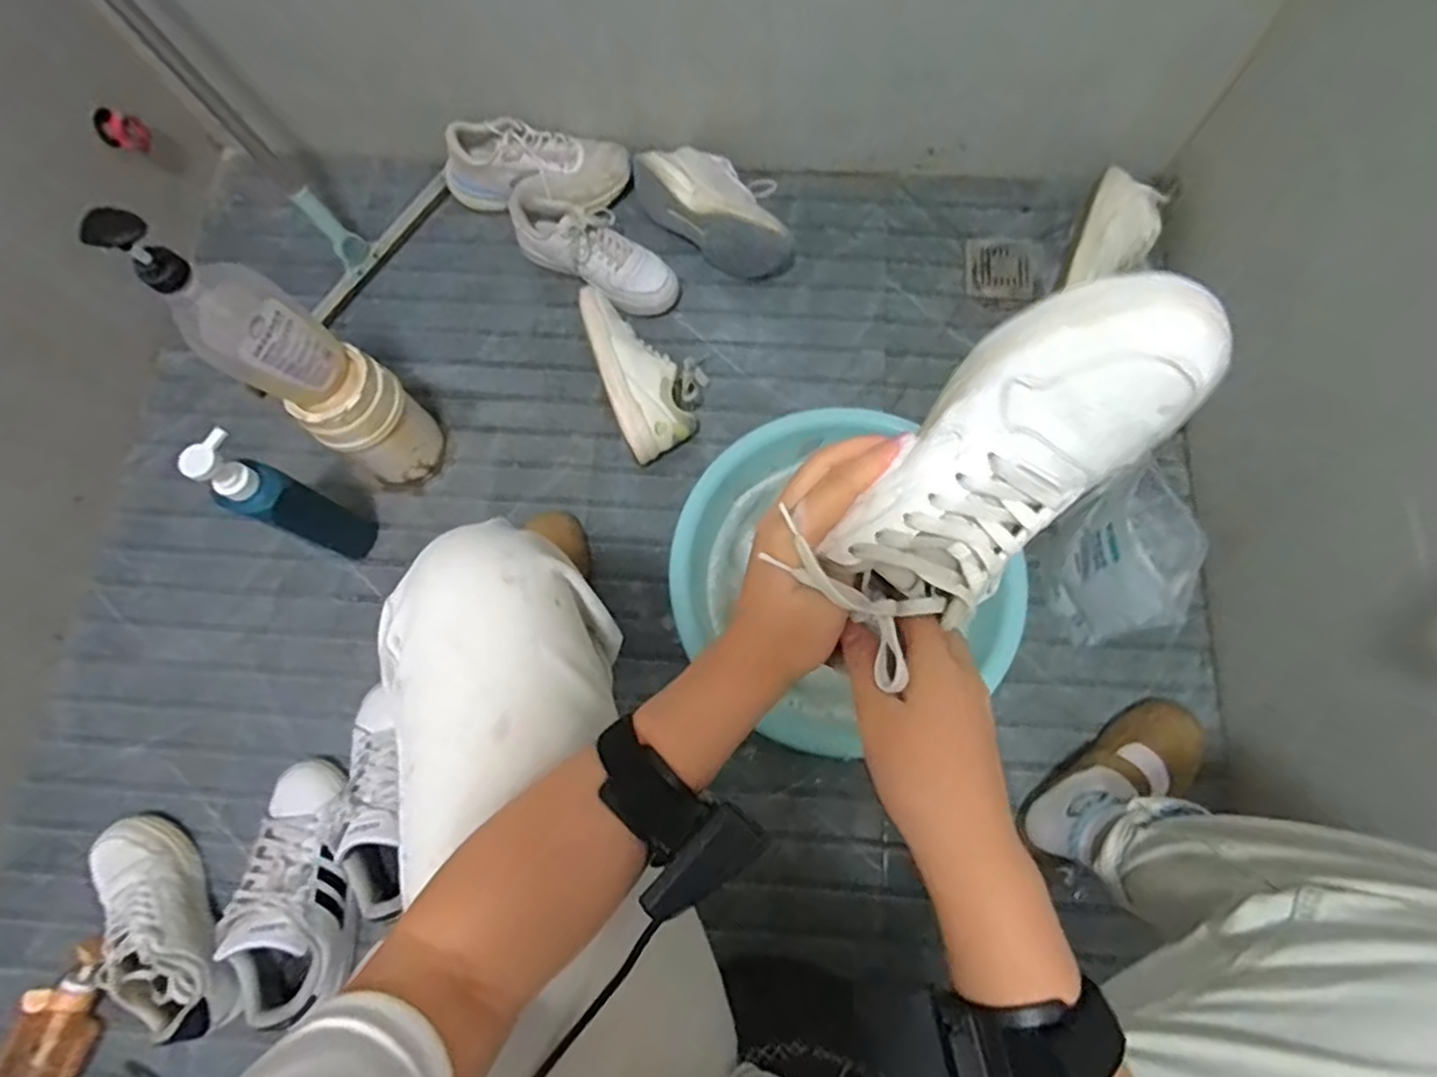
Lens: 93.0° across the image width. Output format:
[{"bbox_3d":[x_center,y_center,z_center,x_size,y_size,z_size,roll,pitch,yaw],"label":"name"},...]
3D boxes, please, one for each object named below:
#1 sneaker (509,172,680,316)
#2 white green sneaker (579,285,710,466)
[{"bbox_3d":[-0.167,-0.380,0.877,0.239,0.089,0.106,38,78,11],"label":"sneaker"},{"bbox_3d":[-0.086,-0.211,0.850,0.122,0.080,0.207,-22,75,-5],"label":"white green sneaker"}]

